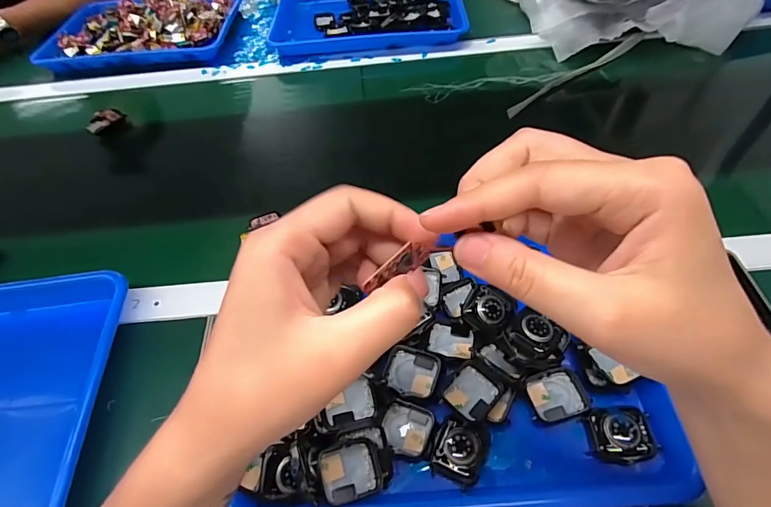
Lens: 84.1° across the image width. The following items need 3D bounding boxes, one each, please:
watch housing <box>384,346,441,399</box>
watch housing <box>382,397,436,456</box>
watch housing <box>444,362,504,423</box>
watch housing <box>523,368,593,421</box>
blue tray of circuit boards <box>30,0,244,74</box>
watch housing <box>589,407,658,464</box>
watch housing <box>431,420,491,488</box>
[{"bbox_3d":[0.020,0.095,0.337,0.041,0.011,0.037,14,55,15],"label":"watch housing"},{"bbox_3d":[0.016,0.132,0.320,0.038,0.009,0.036,16,56,16],"label":"watch housing"},{"bbox_3d":[0.066,0.106,0.326,0.034,0.012,0.041,35,63,27],"label":"watch housing"},{"bbox_3d":[0.130,0.107,0.328,0.042,0.004,0.037,-15,53,-6],"label":"watch housing"},{"bbox_3d":[-0.446,-0.419,0.782,0.340,0.058,0.230,-1,53,4],"label":"blue tray of circuit boards"},{"bbox_3d":[0.169,0.130,0.306,0.039,0.009,0.036,-7,60,17],"label":"watch housing"},{"bbox_3d":[0.054,0.143,0.309,0.035,0.013,0.041,17,56,17],"label":"watch housing"}]

